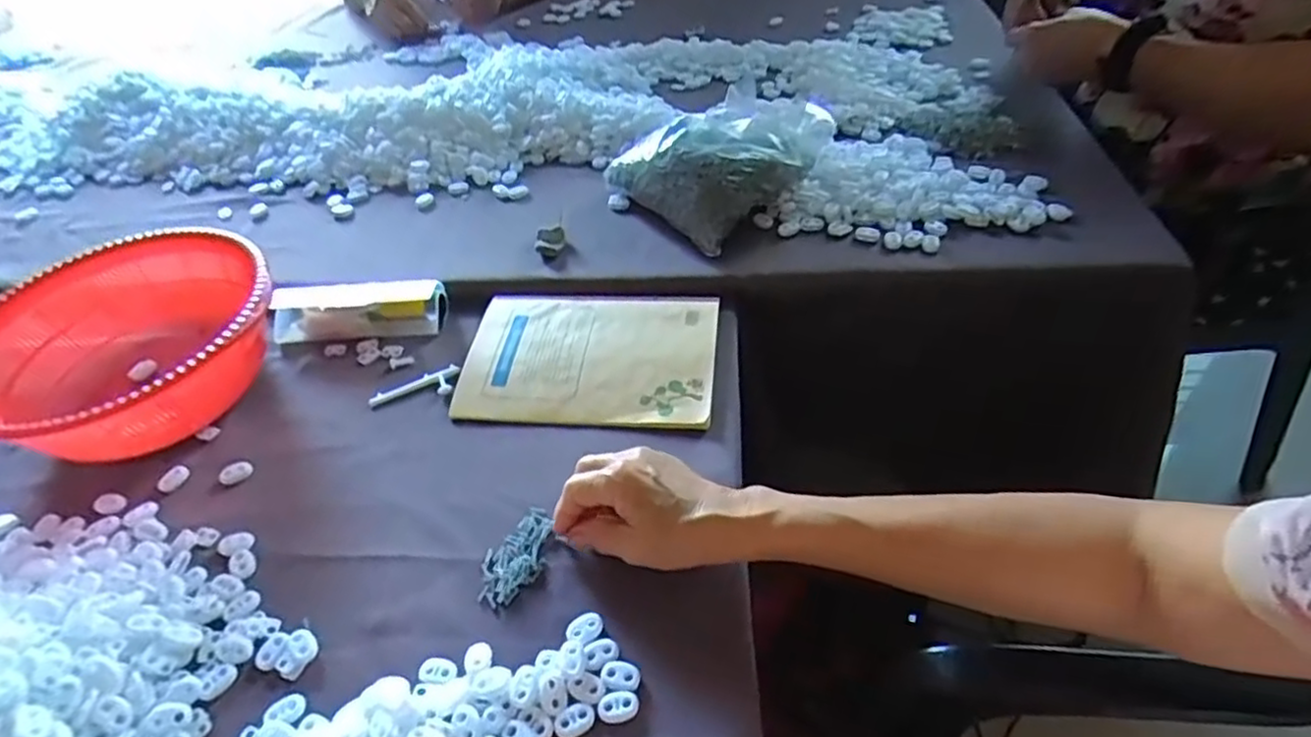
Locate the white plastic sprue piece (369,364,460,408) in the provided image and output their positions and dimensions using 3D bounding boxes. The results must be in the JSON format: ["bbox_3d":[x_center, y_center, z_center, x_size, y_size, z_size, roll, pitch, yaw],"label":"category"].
[{"bbox_3d":[-0.200,0.018,0.582,0.076,0.007,0.026,-19,45,-12],"label":"white plastic sprue piece"}]

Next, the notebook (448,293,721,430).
[{"bbox_3d":[-0.054,-0.014,0.590,0.205,0.015,0.146,1,45,9],"label":"notebook"}]

